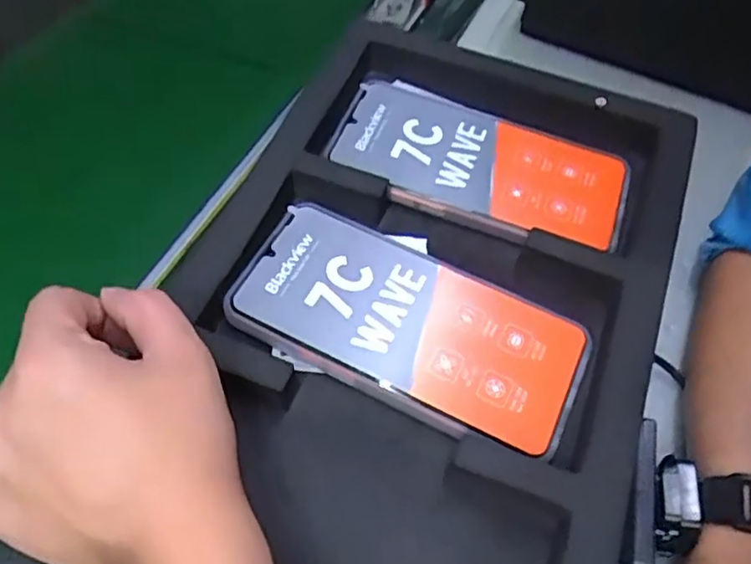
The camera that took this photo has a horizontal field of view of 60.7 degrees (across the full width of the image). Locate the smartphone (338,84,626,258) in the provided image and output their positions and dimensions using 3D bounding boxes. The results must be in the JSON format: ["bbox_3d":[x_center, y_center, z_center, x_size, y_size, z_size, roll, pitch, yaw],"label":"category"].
[{"bbox_3d":[0.061,-0.068,0.364,0.158,0.011,0.084,22,60,10],"label":"smartphone"}]

